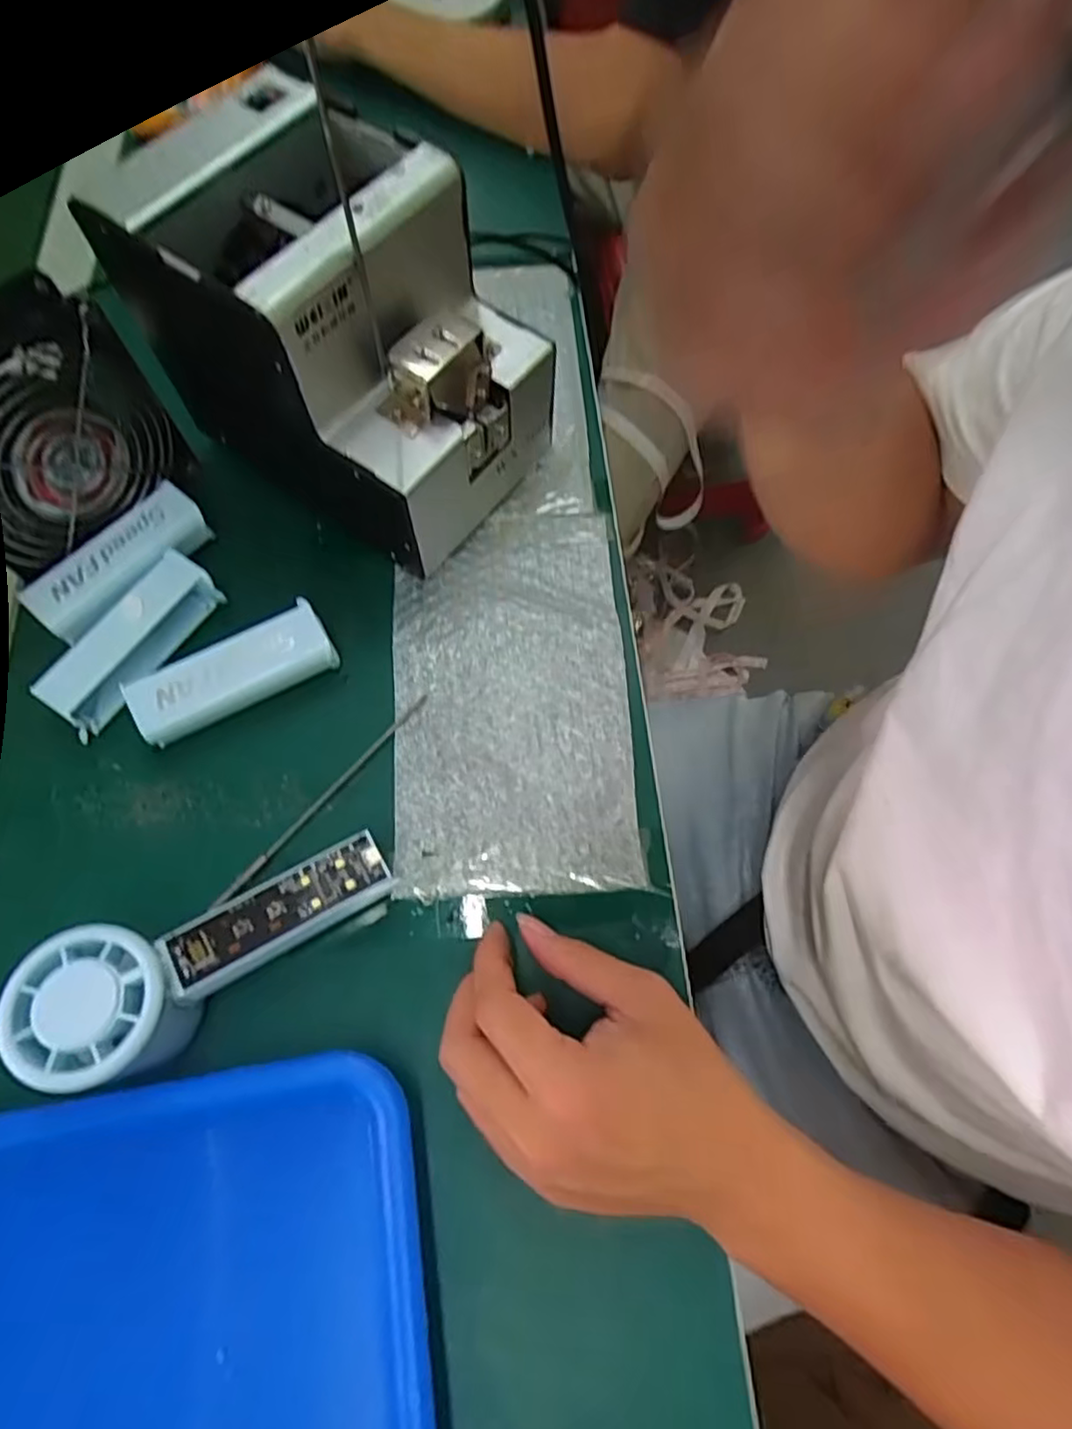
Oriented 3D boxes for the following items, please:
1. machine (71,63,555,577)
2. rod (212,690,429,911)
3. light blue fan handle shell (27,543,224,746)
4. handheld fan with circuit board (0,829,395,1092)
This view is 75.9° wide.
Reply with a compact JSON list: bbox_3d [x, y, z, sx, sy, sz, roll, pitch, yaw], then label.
[{"bbox_3d":[-0.108,-0.198,0.362,0.198,0.141,0.131,34,73,12],"label":"machine"},{"bbox_3d":[-0.107,0.042,0.350,0.007,0.007,0.144,40,74,14],"label":"rod"},{"bbox_3d":[-0.218,-0.041,0.369,0.037,0.022,0.101,34,73,12],"label":"light blue fan handle shell"},{"bbox_3d":[-0.137,0.103,0.299,0.152,0.050,0.059,-25,71,-23],"label":"handheld fan with circuit board"}]

